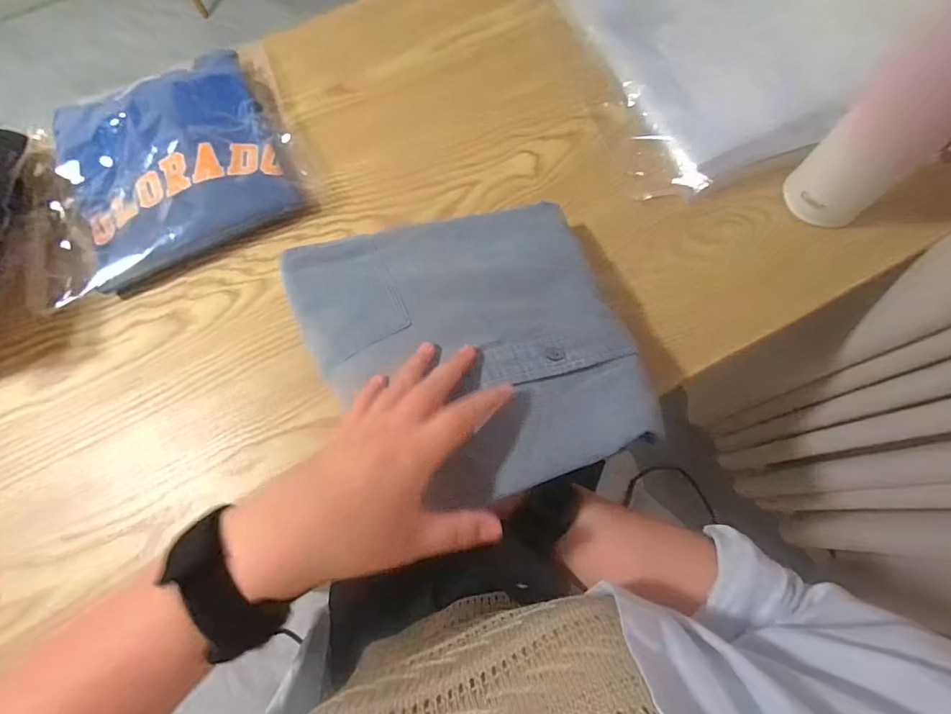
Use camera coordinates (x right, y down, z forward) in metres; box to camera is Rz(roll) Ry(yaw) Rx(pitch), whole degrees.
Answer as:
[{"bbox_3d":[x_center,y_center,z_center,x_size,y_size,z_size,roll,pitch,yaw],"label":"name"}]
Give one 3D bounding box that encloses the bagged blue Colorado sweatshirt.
[{"bbox_3d":[-0.332,-0.201,0.462,0.278,0.034,0.242,-25,72,-5],"label":"bagged blue Colorado sweatshirt"}]

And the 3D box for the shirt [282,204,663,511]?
[{"bbox_3d":[-0.006,-0.014,0.319,0.219,0.049,0.214,-18,76,-3],"label":"shirt"}]

